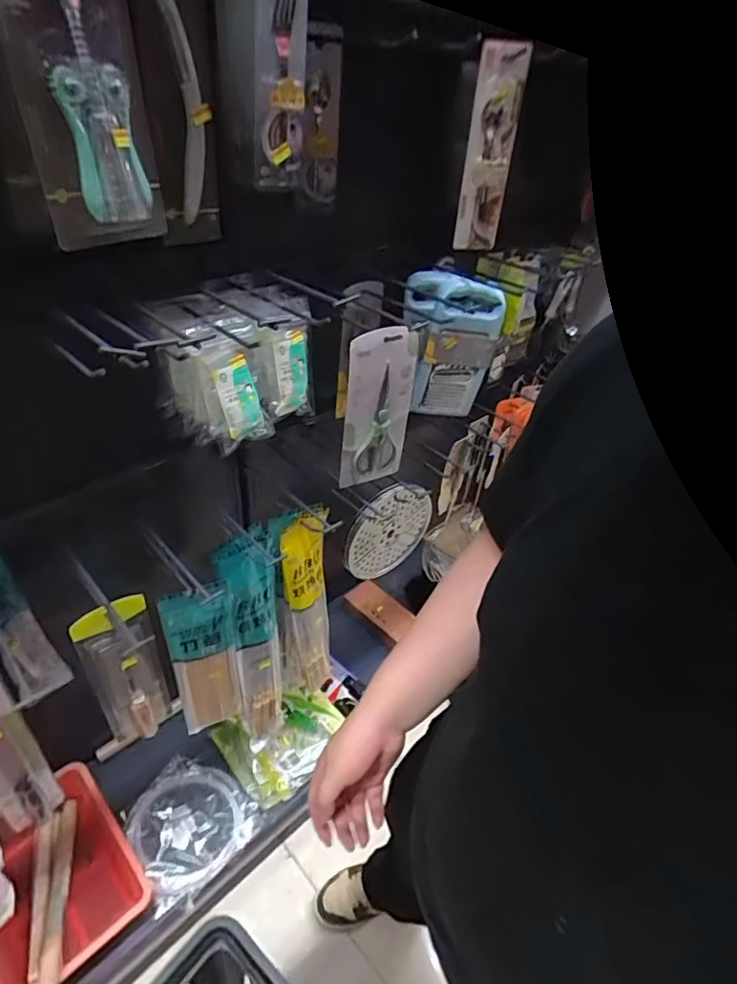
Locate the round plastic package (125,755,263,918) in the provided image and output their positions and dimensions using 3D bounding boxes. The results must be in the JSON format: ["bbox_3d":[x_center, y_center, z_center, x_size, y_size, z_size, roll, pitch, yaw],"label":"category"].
[{"bbox_3d":[-0.396,0.719,1.174,0.255,0.022,0.237,30,45,27],"label":"round plastic package"}]

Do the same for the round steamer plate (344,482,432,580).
[{"bbox_3d":[0.045,0.079,1.107,0.220,0.212,0.028,-26,49,-33],"label":"round steamer plate"}]

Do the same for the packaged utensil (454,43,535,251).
[{"bbox_3d":[0.171,-0.472,0.756,0.075,0.246,0.020,-7,39,-16],"label":"packaged utensil"}]

